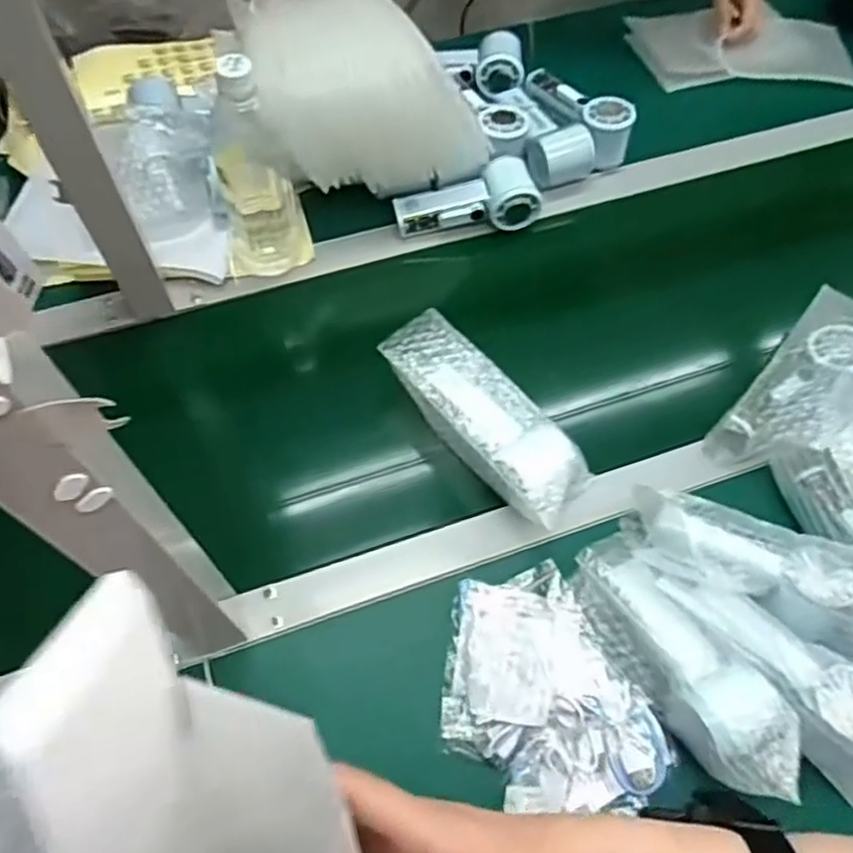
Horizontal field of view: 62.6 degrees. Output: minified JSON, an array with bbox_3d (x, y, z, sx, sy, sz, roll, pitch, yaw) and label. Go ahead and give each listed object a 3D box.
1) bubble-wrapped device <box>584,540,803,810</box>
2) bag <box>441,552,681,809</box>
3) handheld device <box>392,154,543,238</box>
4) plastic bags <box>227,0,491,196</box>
[{"bbox_3d":[0.191,0.170,0.531,0.063,0.060,0.189,-28,54,-15],"label":"bubble-wrapped device"},{"bbox_3d":[0.086,0.206,0.533,0.139,0.034,0.187,-27,67,-15],"label":"bag"},{"bbox_3d":[0.043,-0.243,0.753,0.154,0.044,0.060,-9,63,-6],"label":"handheld device"},{"bbox_3d":[-0.082,-0.359,0.722,0.236,0.135,0.221,-17,64,-10],"label":"plastic bags"}]

